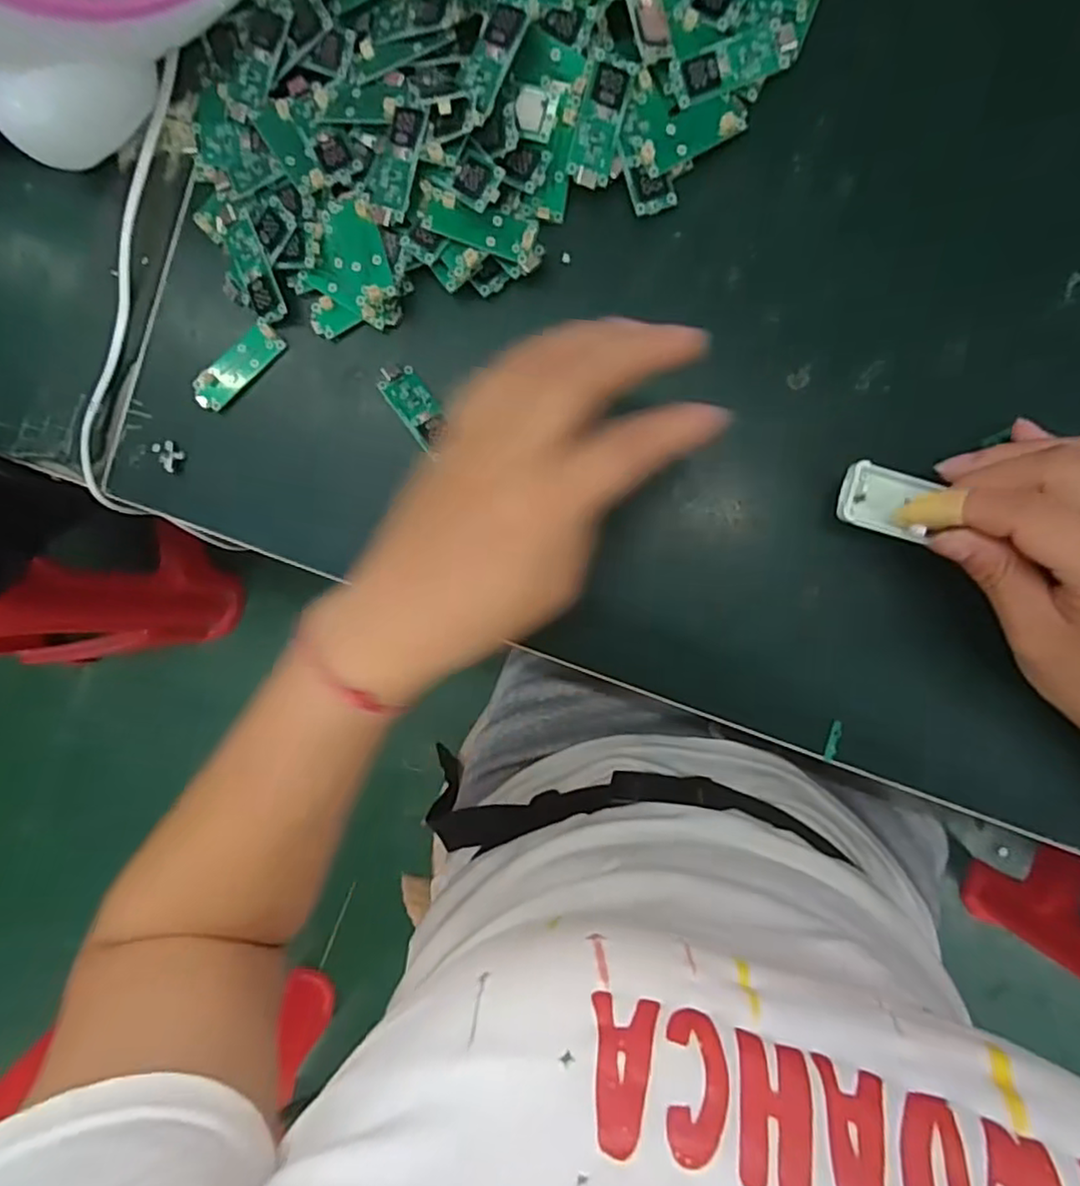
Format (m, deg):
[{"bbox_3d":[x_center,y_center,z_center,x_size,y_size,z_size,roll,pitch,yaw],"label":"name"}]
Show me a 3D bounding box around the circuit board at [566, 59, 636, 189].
[{"bbox_3d":[0.025,-0.200,0.279,0.019,0.004,0.046,14,105,-11],"label":"circuit board"}]

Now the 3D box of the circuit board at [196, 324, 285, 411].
[{"bbox_3d":[-0.147,-0.109,0.317,0.051,0.004,0.017,-38,87,6],"label":"circuit board"}]

